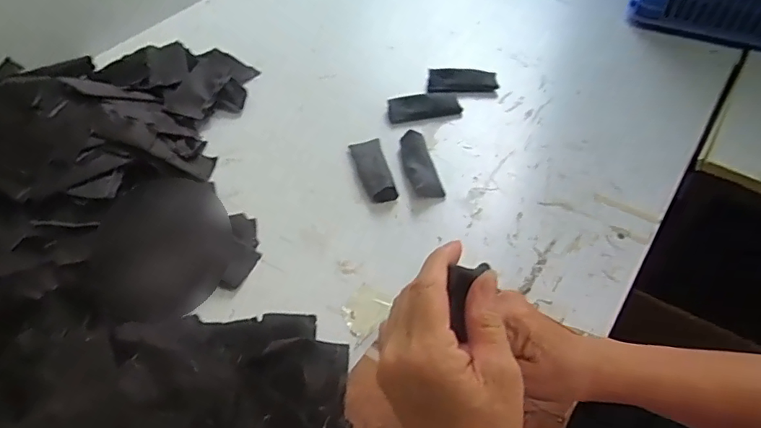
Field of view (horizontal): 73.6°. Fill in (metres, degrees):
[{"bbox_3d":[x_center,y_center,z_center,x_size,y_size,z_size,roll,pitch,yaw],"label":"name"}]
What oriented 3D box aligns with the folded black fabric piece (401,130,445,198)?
[{"bbox_3d":[0.046,-0.067,0.646,0.041,0.017,0.110,-10,50,-8],"label":"folded black fabric piece"}]

